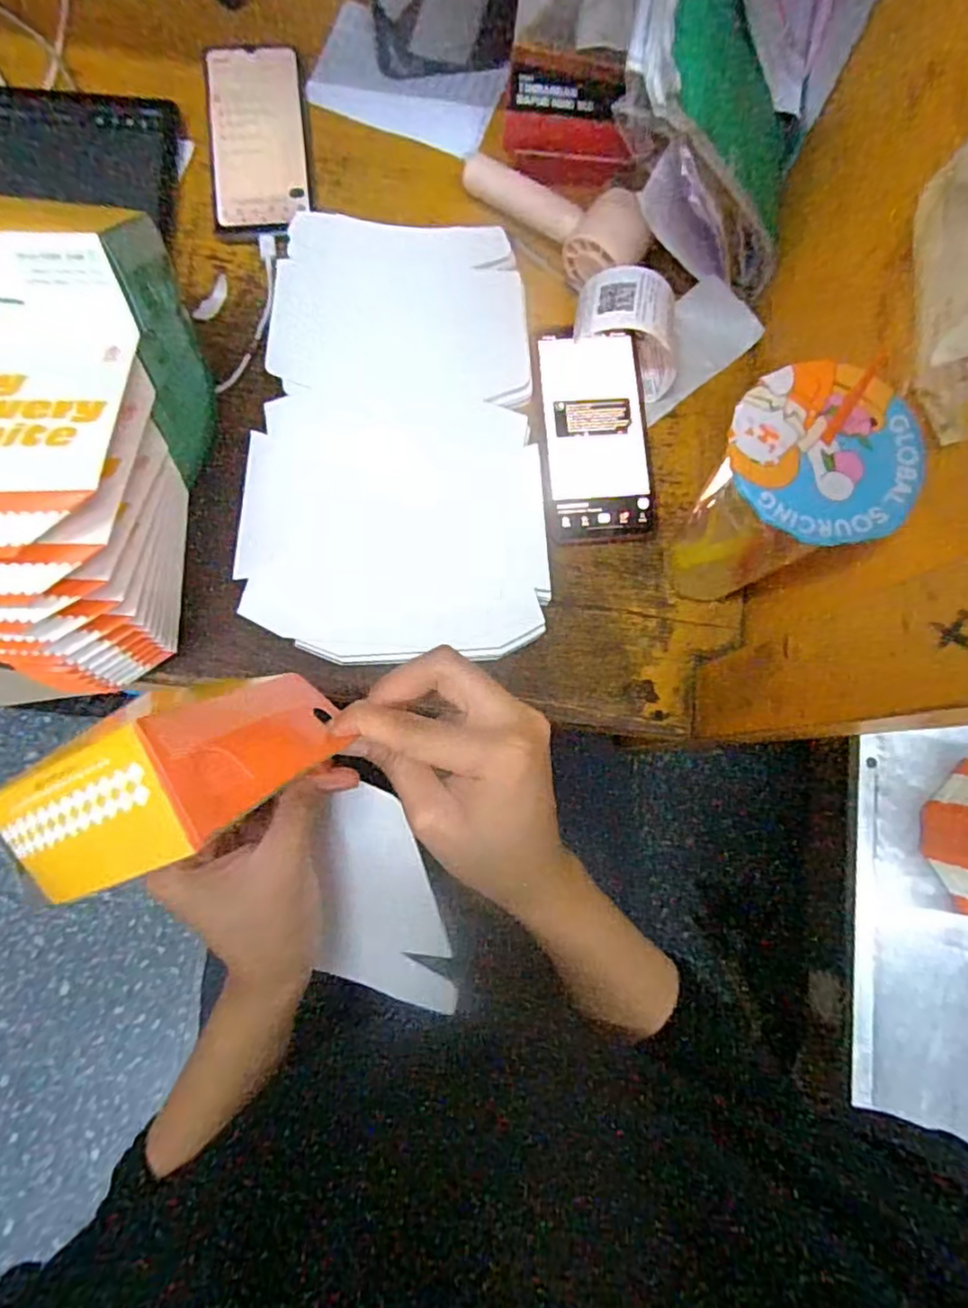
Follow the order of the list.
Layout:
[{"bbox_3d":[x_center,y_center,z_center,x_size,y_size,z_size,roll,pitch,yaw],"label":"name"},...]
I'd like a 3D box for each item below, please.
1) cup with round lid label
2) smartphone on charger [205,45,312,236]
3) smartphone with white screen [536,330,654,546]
[{"bbox_3d":[0.153,-0.081,0.390,0.084,0.181,0.085,1,80,-3],"label":"cup with round lid label"},{"bbox_3d":[-0.175,-0.404,0.512,0.075,0.005,0.162,-5,81,-4],"label":"smartphone on charger"},{"bbox_3d":[0.082,-0.160,0.484,0.075,0.007,0.159,-4,81,-4],"label":"smartphone with white screen"}]

